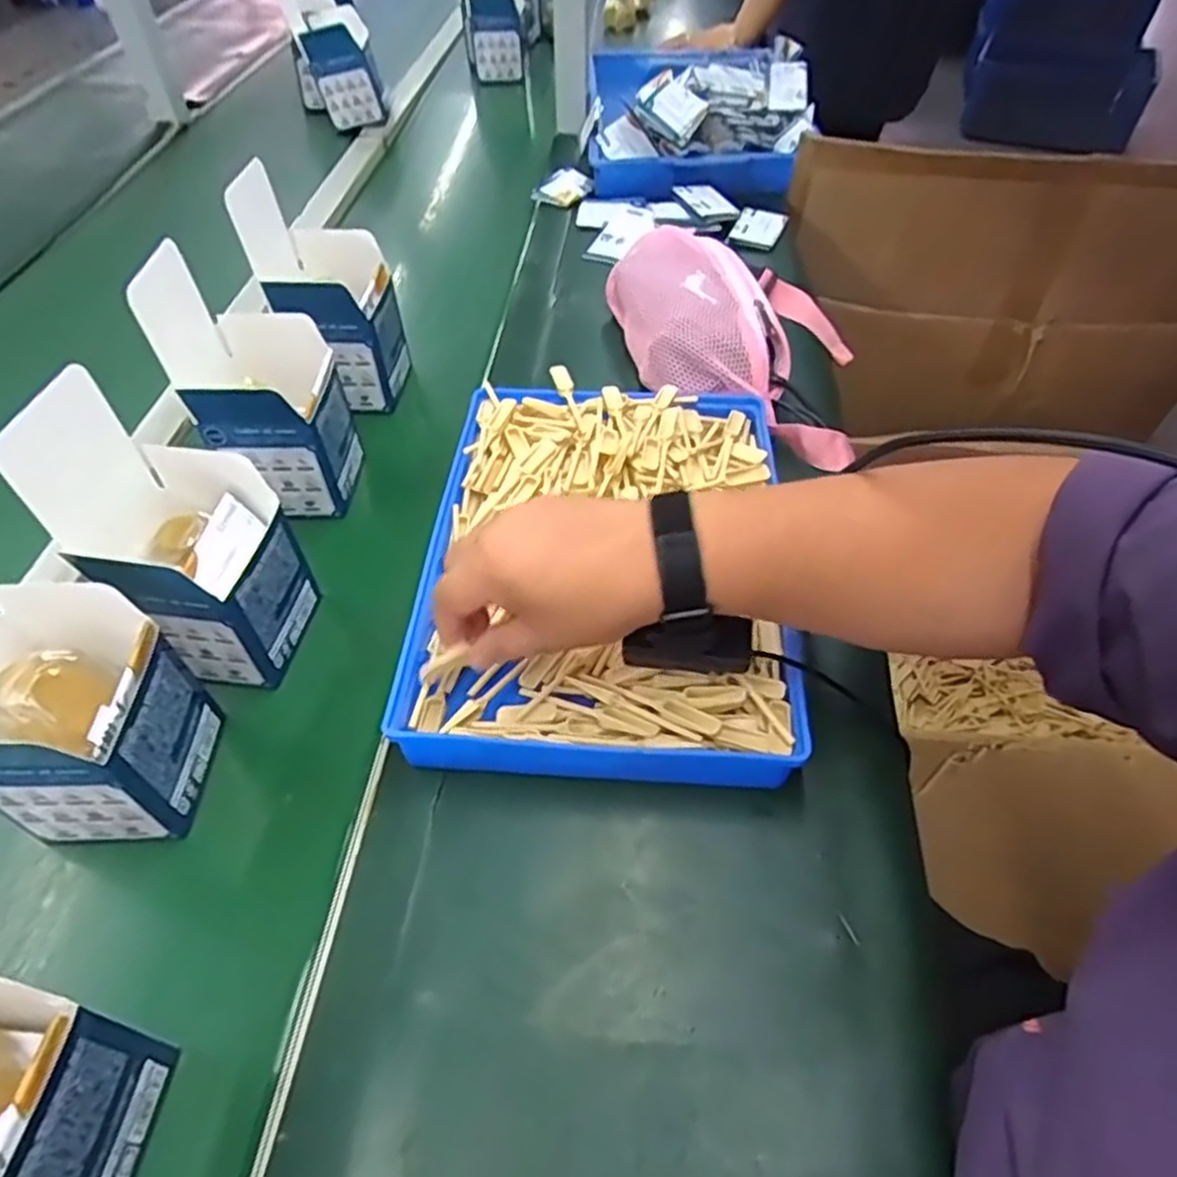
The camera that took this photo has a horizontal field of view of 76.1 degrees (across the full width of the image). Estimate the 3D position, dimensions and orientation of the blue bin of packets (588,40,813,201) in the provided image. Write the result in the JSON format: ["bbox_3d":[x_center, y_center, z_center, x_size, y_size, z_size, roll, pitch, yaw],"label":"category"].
[{"bbox_3d":[0.138,-0.635,0.997,0.259,0.109,0.418,1,50,1],"label":"blue bin of packets"}]

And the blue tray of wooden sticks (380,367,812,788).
[{"bbox_3d":[0.011,-0.028,0.508,0.231,0.046,0.327,3,50,2],"label":"blue tray of wooden sticks"}]

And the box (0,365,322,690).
[{"bbox_3d":[-0.240,-0.024,0.451,0.097,0.181,0.098,7,50,6],"label":"box"}]

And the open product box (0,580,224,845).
[{"bbox_3d":[-0.272,0.056,0.384,0.095,0.183,0.093,-1,50,-1],"label":"open product box"}]

